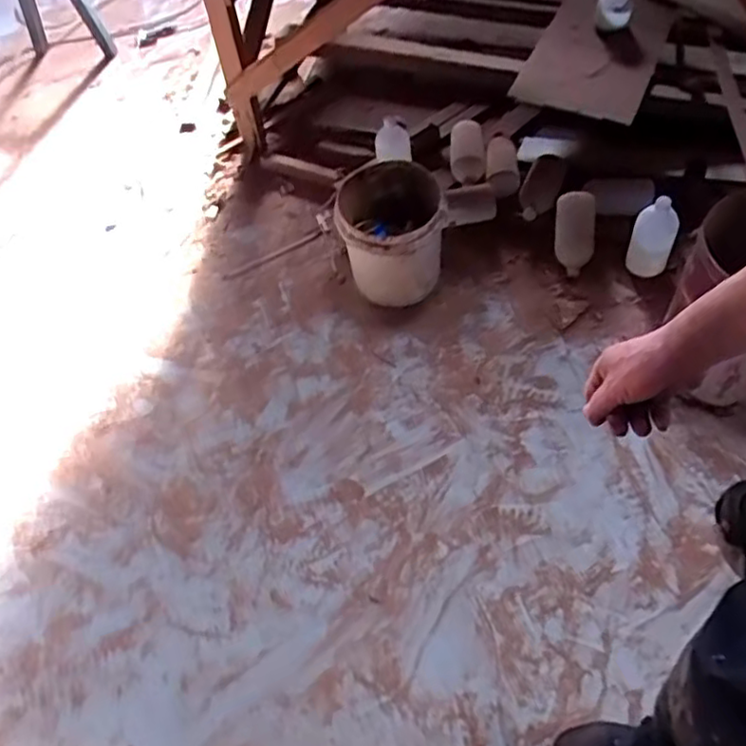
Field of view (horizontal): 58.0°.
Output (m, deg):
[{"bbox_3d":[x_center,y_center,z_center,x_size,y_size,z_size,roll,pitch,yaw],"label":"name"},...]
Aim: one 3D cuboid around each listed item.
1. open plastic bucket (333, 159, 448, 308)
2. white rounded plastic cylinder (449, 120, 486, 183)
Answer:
[{"bbox_3d":[0.049,-0.344,1.651,0.260,0.229,0.320,-4,56,4],"label":"open plastic bucket"},{"bbox_3d":[0.264,-0.618,1.876,0.100,0.074,0.199,1,56,7],"label":"white rounded plastic cylinder"}]

